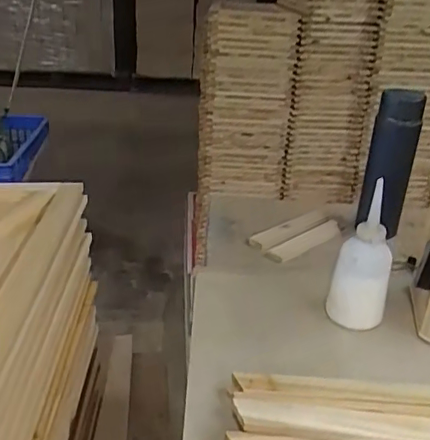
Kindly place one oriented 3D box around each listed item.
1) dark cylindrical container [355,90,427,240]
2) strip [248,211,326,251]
[{"bbox_3d":[0.258,-0.081,0.821,0.062,0.215,0.058,1,25,-1],"label":"dark cylindrical container"},{"bbox_3d":[0.113,0.013,0.841,0.154,0.014,0.035,-17,31,-35],"label":"strip"}]

